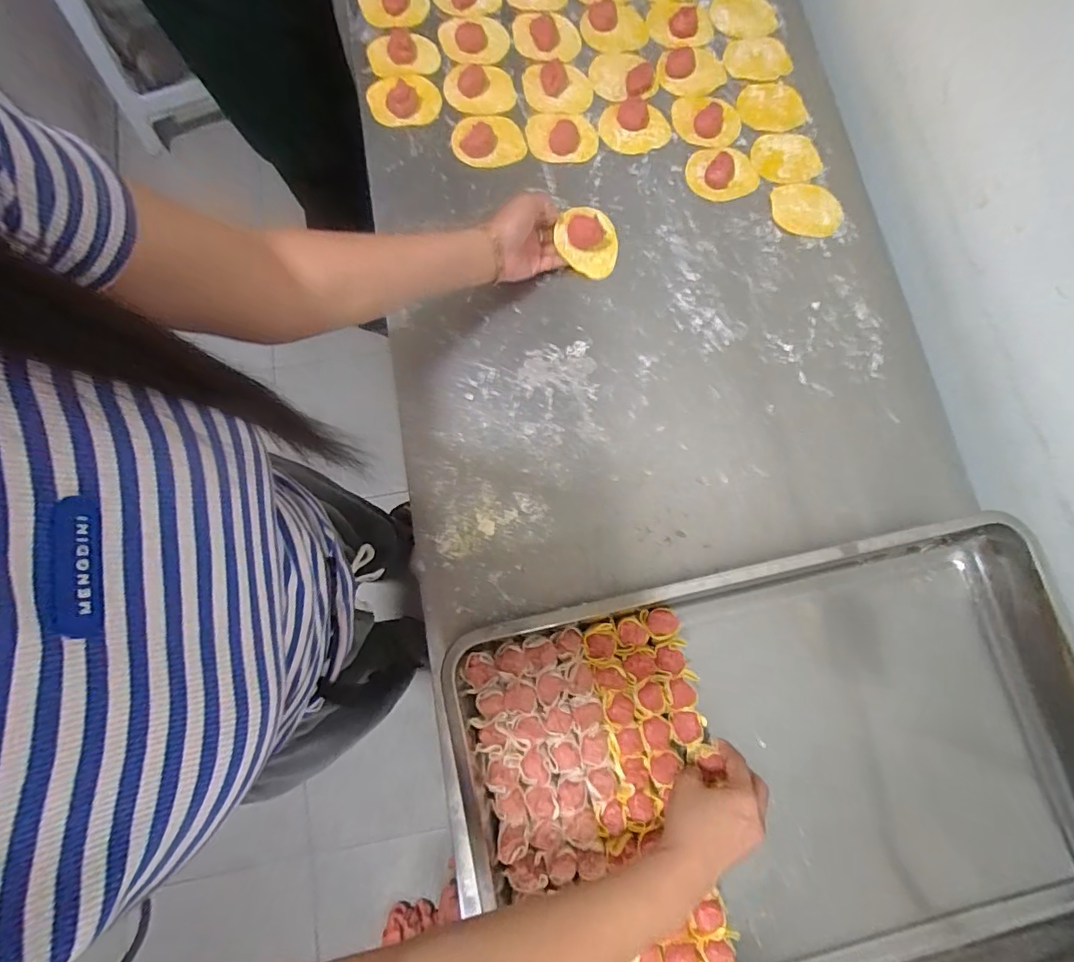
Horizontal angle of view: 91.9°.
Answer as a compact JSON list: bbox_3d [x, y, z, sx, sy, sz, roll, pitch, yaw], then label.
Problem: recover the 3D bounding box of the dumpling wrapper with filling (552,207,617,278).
[{"bbox_3d":[0.058,-0.273,0.595,0.080,0.012,0.066,40,89,-30],"label":"dumpling wrapper with filling"}]

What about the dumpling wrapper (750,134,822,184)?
[{"bbox_3d":[0.311,-0.404,0.652,0.082,0.005,0.066,-3,79,-2],"label":"dumpling wrapper"}]

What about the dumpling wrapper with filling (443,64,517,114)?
[{"bbox_3d":[-0.072,-0.496,0.653,0.088,0.013,0.070,-6,79,-2],"label":"dumpling wrapper with filling"}]

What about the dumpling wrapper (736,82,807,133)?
[{"bbox_3d":[0.303,-0.483,0.672,0.085,0.004,0.085,-4,79,-2],"label":"dumpling wrapper"}]

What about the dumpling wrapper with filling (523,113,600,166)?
[{"bbox_3d":[0.031,-0.429,0.646,0.088,0.012,0.070,4,78,0],"label":"dumpling wrapper with filling"}]

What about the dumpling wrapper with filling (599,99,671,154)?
[{"bbox_3d":[0.124,-0.449,0.655,0.088,0.011,0.068,7,78,0],"label":"dumpling wrapper with filling"}]

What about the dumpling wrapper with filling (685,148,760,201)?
[{"bbox_3d":[0.232,-0.383,0.645,0.089,0.015,0.068,5,78,0],"label":"dumpling wrapper with filling"}]

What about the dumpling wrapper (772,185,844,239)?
[{"bbox_3d":[0.331,-0.331,0.634,0.085,0.004,0.072,3,78,0],"label":"dumpling wrapper"}]

